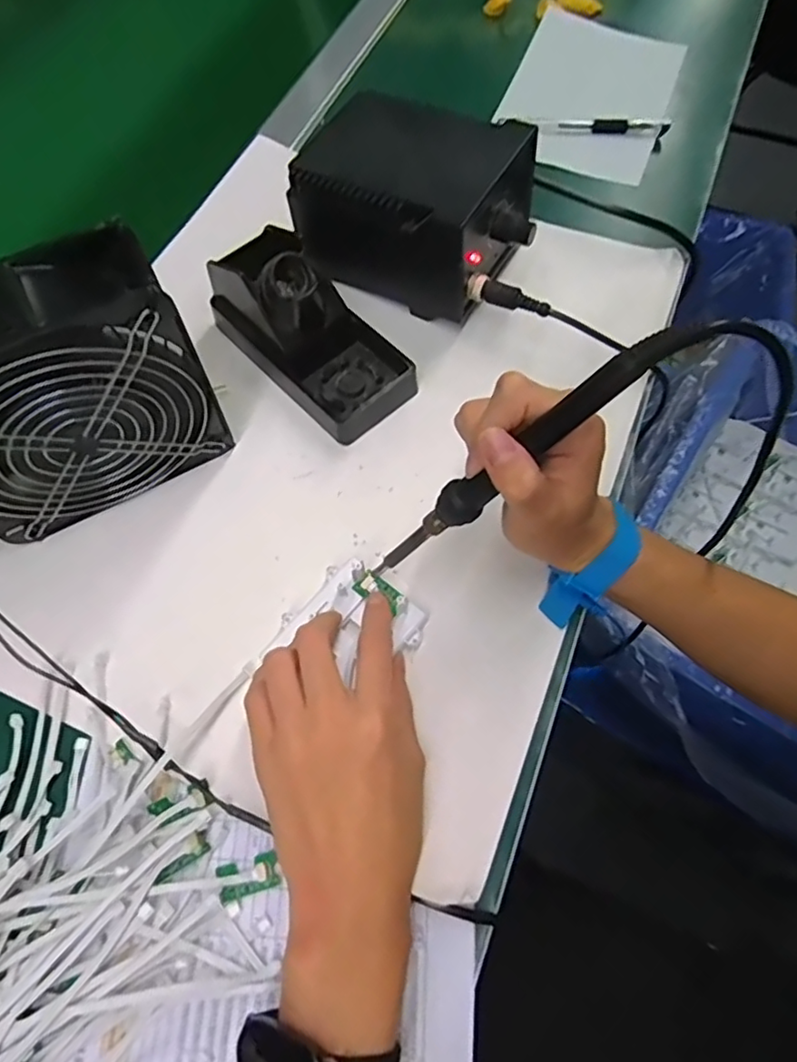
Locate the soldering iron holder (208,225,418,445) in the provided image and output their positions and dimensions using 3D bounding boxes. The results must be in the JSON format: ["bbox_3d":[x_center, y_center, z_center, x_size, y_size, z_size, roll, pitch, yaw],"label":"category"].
[{"bbox_3d":[-0.061,-0.145,0.421,0.089,0.066,0.159,-35,69,-14],"label":"soldering iron holder"}]

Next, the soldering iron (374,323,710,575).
[{"bbox_3d":[0.051,-0.027,0.293,0.023,0.206,0.019,1,60,-43],"label":"soldering iron"}]

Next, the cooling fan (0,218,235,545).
[{"bbox_3d":[-0.183,-0.068,0.339,0.145,0.150,0.056,-29,68,-12],"label":"cooling fan"}]

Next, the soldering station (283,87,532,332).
[{"bbox_3d":[0.014,-0.236,0.446,0.158,0.086,0.120,24,68,11],"label":"soldering station"}]

